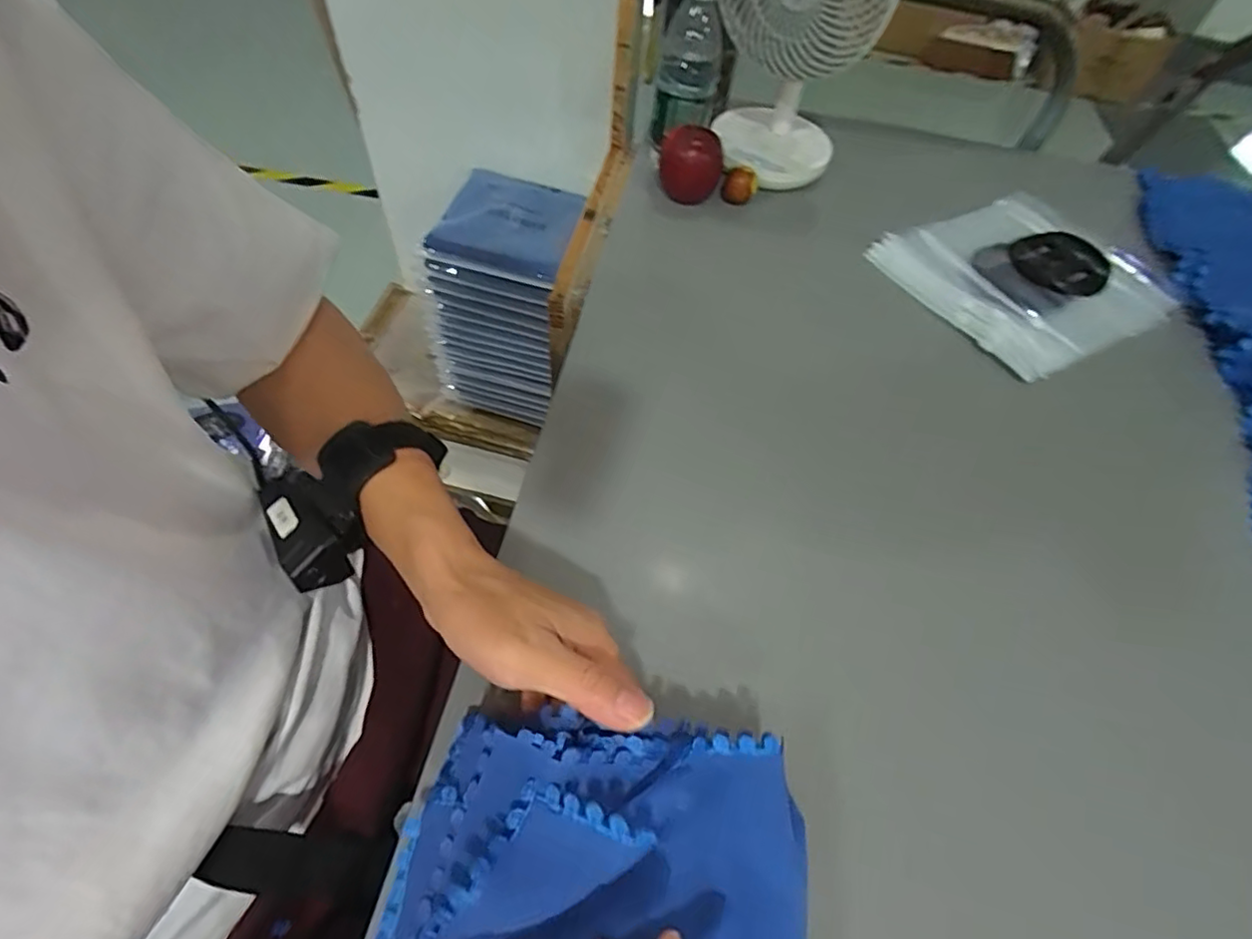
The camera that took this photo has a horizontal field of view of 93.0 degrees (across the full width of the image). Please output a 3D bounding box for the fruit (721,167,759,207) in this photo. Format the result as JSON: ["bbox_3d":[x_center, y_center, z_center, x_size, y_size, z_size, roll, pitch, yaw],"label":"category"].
[{"bbox_3d":[0.119,-0.299,0.621,0.035,0.040,0.034,13,57,3],"label":"fruit"}]

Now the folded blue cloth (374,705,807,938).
[{"bbox_3d":[-0.015,0.198,0.254,0.192,0.053,0.173,8,56,3],"label":"folded blue cloth"}]

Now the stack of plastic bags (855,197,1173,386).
[{"bbox_3d":[0.391,-0.193,0.581,0.245,0.025,0.199,-23,62,-19],"label":"stack of plastic bags"}]

